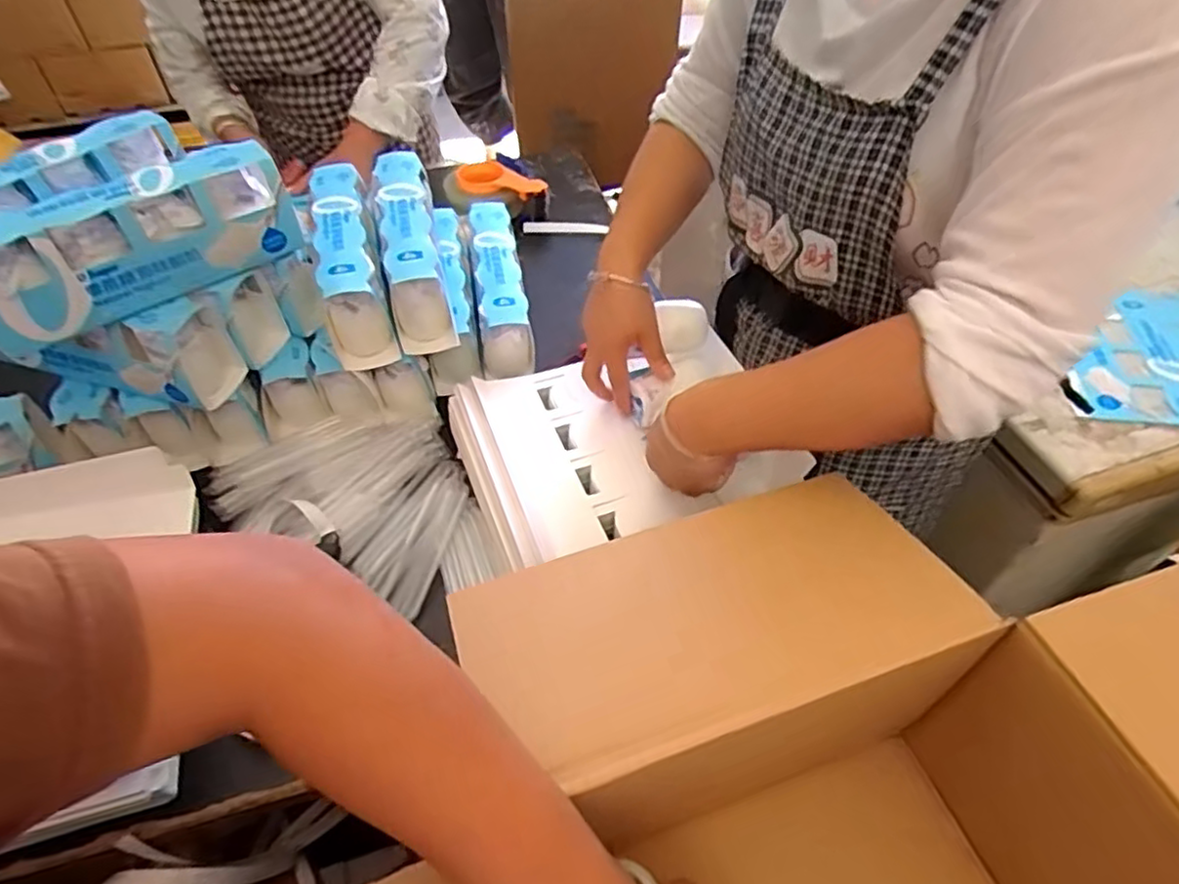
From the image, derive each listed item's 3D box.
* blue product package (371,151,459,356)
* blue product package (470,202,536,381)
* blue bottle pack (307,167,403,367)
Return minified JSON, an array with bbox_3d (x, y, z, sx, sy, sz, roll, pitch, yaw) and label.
[{"bbox_3d":[-0.209,-0.229,0.800,0.065,0.110,0.259,-12,50,-10],"label":"blue product package"},{"bbox_3d":[-0.120,-0.205,0.897,0.061,0.101,0.254,-8,50,-7],"label":"blue product package"},{"bbox_3d":[-0.276,-0.205,0.785,0.066,0.118,0.245,-14,51,-12],"label":"blue bottle pack"}]

